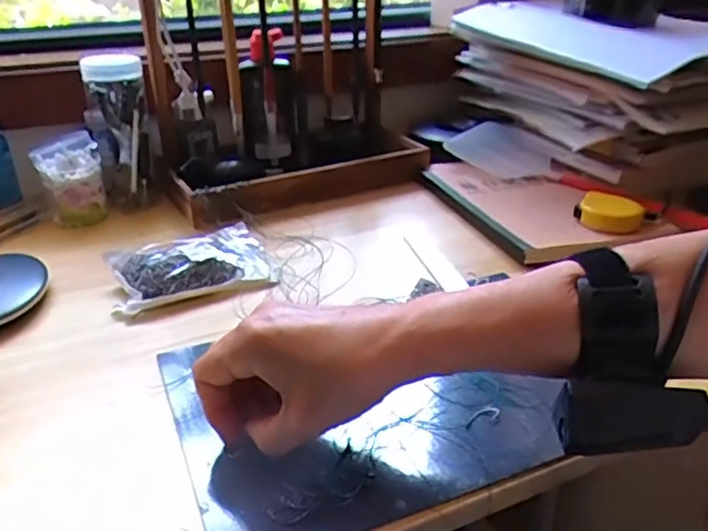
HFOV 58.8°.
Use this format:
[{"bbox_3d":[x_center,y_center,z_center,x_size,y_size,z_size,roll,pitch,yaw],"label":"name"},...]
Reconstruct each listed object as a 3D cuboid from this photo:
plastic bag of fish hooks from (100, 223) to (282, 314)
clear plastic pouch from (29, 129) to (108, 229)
[{"bbox_3d":[-0.143,-0.004,0.555,0.139,0.032,0.099,-16,31,-26],"label":"plastic bag of fish hooks"},{"bbox_3d":[-0.294,-0.087,0.657,0.062,0.088,0.054,-14,29,-22],"label":"clear plastic pouch"}]

